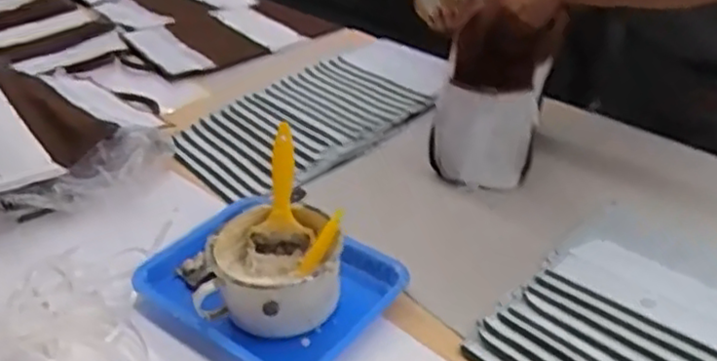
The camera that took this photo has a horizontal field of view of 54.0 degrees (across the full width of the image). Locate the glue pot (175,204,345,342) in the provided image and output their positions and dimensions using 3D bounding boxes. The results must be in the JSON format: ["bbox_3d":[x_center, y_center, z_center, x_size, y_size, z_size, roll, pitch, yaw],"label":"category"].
[{"bbox_3d":[-0.118,0.102,0.818,0.178,0.087,0.144,-5,34,-6],"label":"glue pot"}]

